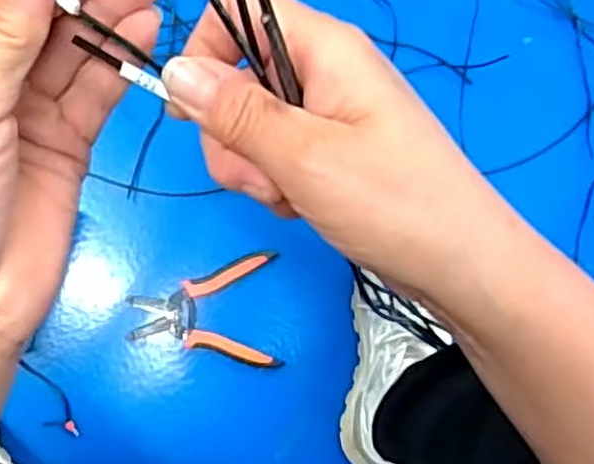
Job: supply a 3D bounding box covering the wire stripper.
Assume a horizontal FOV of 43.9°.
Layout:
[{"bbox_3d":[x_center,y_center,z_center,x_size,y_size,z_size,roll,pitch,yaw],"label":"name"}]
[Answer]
[{"bbox_3d":[-0.096,0.082,0.762,0.148,0.013,0.116,-1,88,-9],"label":"wire stripper"}]

